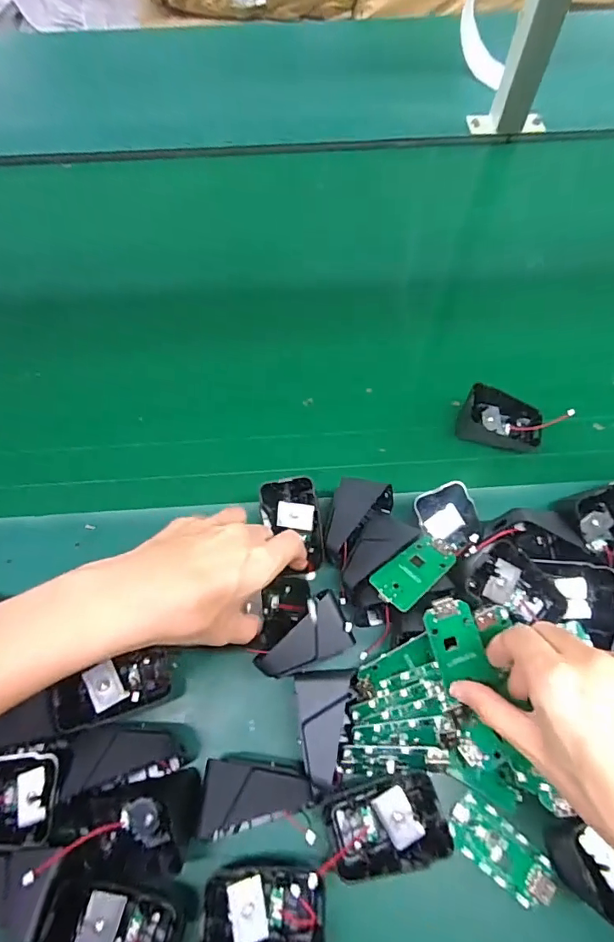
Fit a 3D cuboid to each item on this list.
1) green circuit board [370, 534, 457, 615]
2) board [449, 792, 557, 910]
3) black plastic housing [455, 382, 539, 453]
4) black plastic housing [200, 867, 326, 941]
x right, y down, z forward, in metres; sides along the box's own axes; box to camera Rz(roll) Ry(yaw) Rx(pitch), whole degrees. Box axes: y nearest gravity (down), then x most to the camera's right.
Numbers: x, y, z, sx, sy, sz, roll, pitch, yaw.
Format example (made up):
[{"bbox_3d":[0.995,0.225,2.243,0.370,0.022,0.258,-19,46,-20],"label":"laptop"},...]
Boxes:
[{"bbox_3d":[0.075,0.068,0.329,0.063,0.004,0.032,-34,57,-26],"label":"green circuit board"},{"bbox_3d":[0.118,0.231,0.291,0.065,0.005,0.031,38,71,18],"label":"board"},{"bbox_3d":[0.168,-0.046,0.414,0.072,0.032,0.049,10,65,6],"label":"black plastic housing"},{"bbox_3d":[-0.025,0.246,0.262,0.069,0.015,0.042,15,53,-21],"label":"black plastic housing"}]

